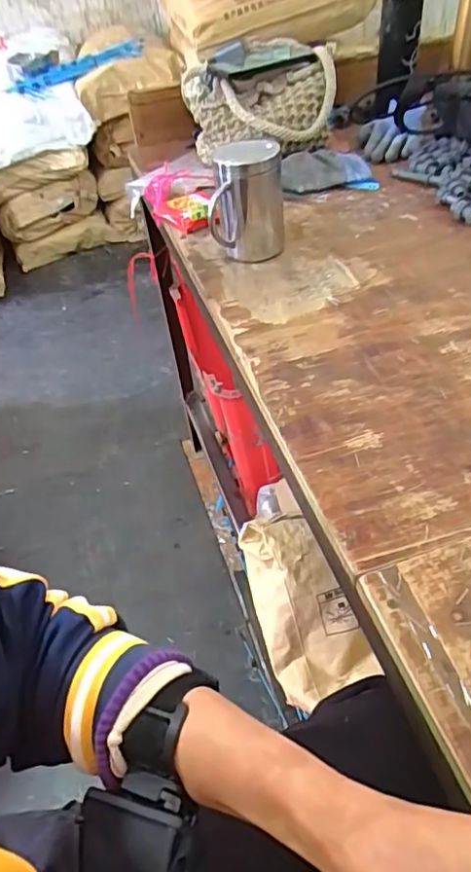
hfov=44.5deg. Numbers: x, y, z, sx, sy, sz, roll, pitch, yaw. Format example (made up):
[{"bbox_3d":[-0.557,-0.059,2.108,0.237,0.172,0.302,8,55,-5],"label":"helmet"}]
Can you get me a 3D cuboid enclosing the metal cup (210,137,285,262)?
[{"bbox_3d":[0.015,-0.280,0.691,0.088,0.121,0.080,-4,45,4],"label":"metal cup"}]

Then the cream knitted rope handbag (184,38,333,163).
[{"bbox_3d":[0.035,-0.501,0.875,0.231,0.121,0.139,-4,45,4],"label":"cream knitted rope handbag"}]

